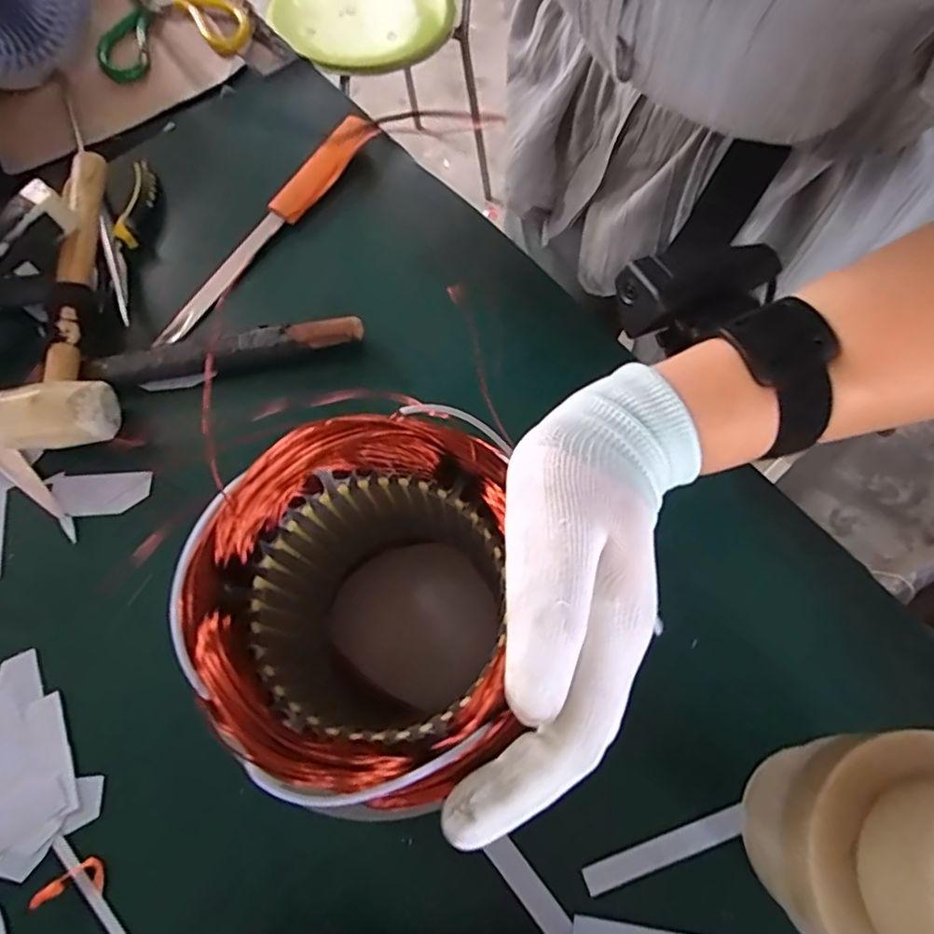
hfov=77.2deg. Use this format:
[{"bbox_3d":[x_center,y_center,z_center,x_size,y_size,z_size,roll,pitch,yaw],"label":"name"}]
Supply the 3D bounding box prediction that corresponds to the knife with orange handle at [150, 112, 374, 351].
[{"bbox_3d":[-0.164,-0.200,0.477,0.026,0.026,0.256,33,71,12],"label":"knife with orange handle"}]

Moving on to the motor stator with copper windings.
[{"bbox_3d":[-0.042,0.065,0.290,0.127,0.169,0.131,-8,68,-4],"label":"motor stator with copper windings"}]

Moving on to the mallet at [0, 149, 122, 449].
[{"bbox_3d":[-0.311,-0.130,0.451,0.078,0.045,0.264,-13,68,-6],"label":"mallet"}]

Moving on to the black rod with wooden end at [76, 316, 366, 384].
[{"bbox_3d":[-0.179,-0.087,0.433,0.199,0.023,0.027,-10,68,-5],"label":"black rod with wooden end"}]

